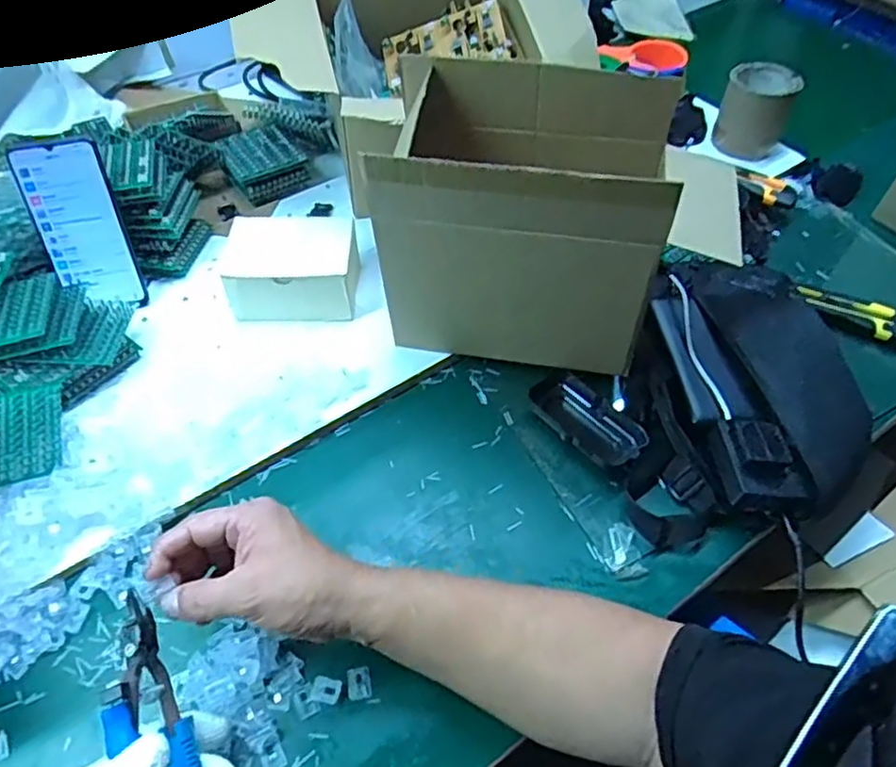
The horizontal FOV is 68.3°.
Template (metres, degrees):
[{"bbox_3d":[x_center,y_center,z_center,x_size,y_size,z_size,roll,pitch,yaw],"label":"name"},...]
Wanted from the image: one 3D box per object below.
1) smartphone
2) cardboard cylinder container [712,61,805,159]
[{"bbox_3d":[-0.350,-0.148,0.633,0.074,0.153,0.011,-13,29,-11],"label":"smartphone"},{"bbox_3d":[0.386,-0.355,0.837,0.075,0.085,0.095,11,53,6],"label":"cardboard cylinder container"}]

